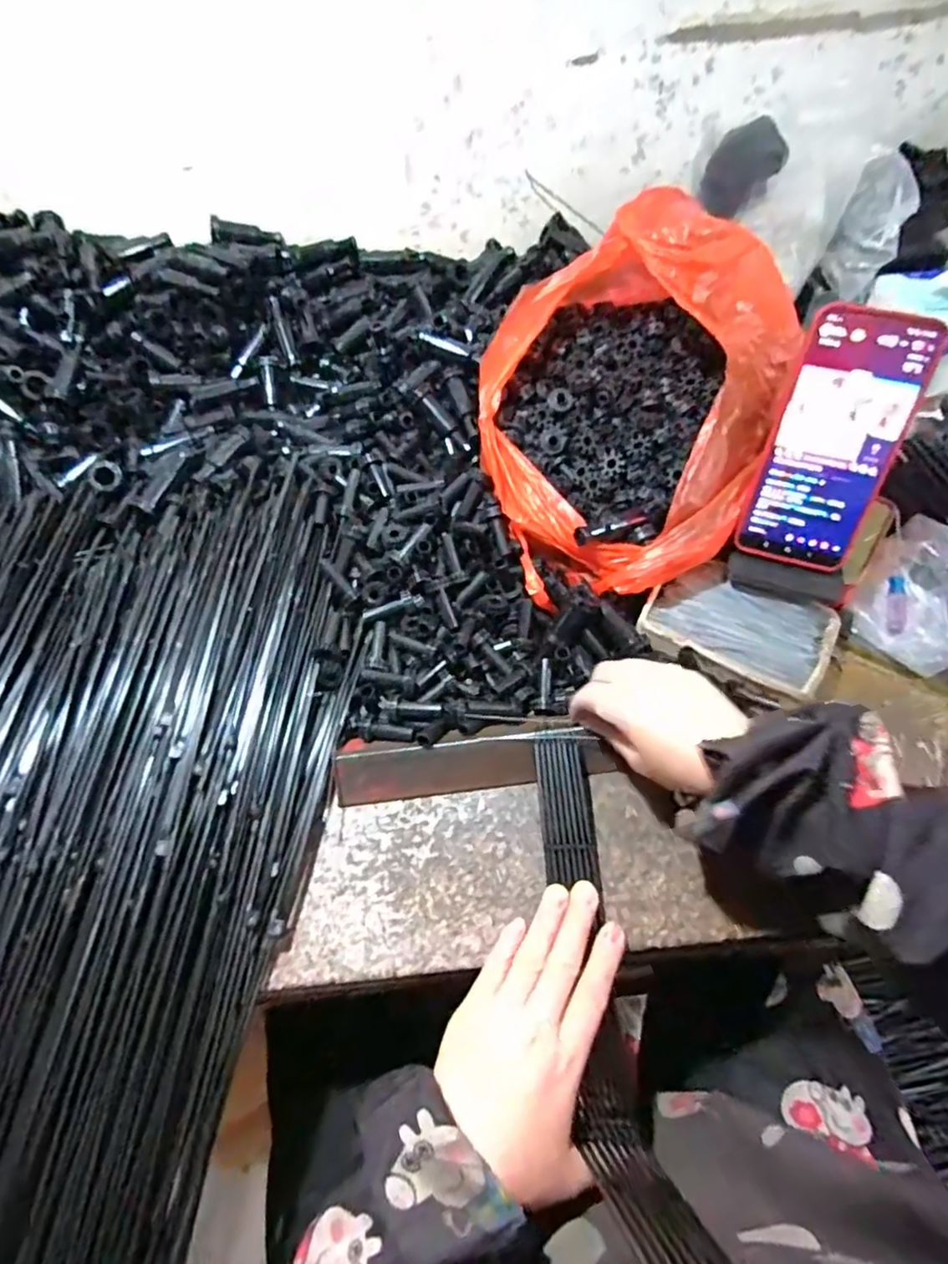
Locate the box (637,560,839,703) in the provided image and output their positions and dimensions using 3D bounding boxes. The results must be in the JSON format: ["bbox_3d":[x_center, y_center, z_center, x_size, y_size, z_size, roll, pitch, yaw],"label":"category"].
[{"bbox_3d":[0.192,-0.002,0.462,0.128,0.026,0.080,21,62,14],"label":"box"}]

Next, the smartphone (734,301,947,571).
[{"bbox_3d":[0.240,-0.124,0.420,0.079,0.164,0.014,16,28,11],"label":"smartphone"}]

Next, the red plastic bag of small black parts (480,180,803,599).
[{"bbox_3d":[0.114,-0.181,0.474,0.210,0.148,0.277,3,59,4],"label":"red plastic bag of small black parts"}]

